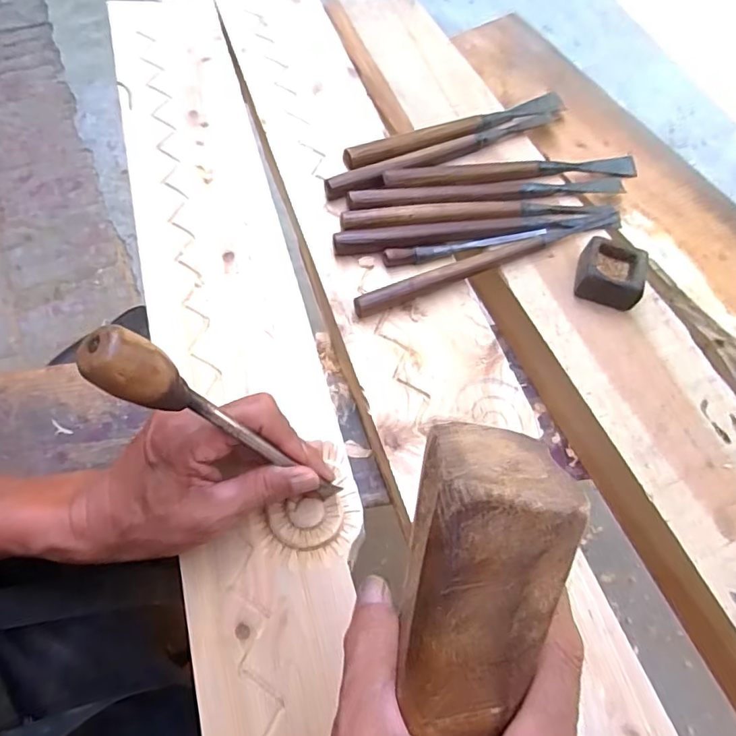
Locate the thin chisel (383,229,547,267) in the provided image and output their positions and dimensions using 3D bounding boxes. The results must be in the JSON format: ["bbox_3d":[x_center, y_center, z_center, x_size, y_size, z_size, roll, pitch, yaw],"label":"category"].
[{"bbox_3d":[0.084,-0.103,0.452,0.143,0.010,0.012,-11,66,-6],"label":"thin chisel"}]

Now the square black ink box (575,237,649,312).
[{"bbox_3d":[0.198,-0.078,0.435,0.052,0.029,0.050,18,66,7],"label":"square black ink box"}]

